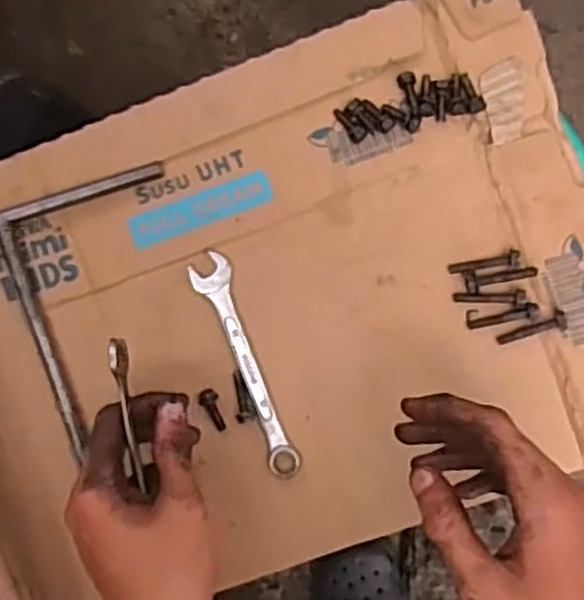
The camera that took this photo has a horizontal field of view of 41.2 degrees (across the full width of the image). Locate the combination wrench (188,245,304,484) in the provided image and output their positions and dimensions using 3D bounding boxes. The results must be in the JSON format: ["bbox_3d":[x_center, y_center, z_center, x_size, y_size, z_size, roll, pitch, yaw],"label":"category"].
[{"bbox_3d":[-0.025,0.041,0.467,0.025,0.004,0.140,-23,93,7],"label":"combination wrench"}]

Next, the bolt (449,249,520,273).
[{"bbox_3d":[0.111,-0.021,0.449,0.040,0.010,0.010,-7,95,6],"label":"bolt"}]

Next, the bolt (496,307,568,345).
[{"bbox_3d":[0.141,0.016,0.455,0.042,0.007,0.013,-17,94,6],"label":"bolt"}]

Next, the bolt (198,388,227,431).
[{"bbox_3d":[-0.047,0.067,0.468,0.010,0.006,0.027,-22,93,7],"label":"bolt"}]

